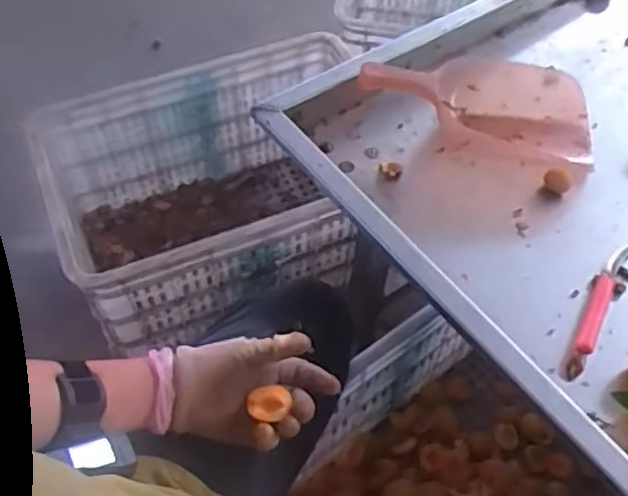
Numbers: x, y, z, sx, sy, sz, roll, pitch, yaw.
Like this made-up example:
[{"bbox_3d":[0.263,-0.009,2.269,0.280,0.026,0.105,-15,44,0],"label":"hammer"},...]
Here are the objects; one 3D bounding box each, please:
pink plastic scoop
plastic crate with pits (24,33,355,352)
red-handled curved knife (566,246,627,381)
[{"bbox_3d":[0.213,-0.198,0.849,0.292,0.080,0.172,13,56,9],"label":"pink plastic scoop"},{"bbox_3d":[-0.147,-0.079,1.121,0.520,0.283,0.359,-19,57,-13],"label":"plastic crate with pits"},{"bbox_3d":[0.298,0.054,0.692,0.026,0.021,0.196,27,59,18],"label":"red-handled curved knife"}]

